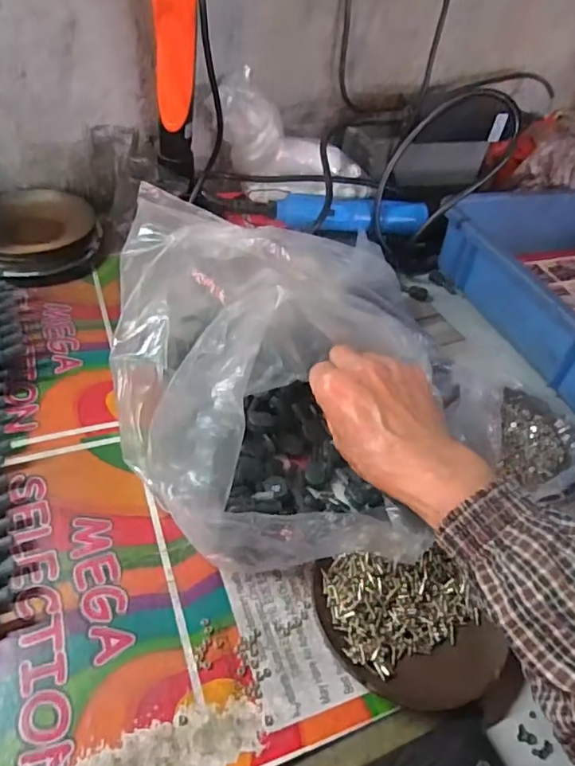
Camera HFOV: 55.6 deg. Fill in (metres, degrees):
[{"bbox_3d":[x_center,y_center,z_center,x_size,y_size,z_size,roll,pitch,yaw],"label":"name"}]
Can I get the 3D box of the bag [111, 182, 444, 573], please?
[{"bbox_3d":[-0.008,-0.015,0.396,0.243,0.091,0.280,5,47,-2],"label":"bag"}]

